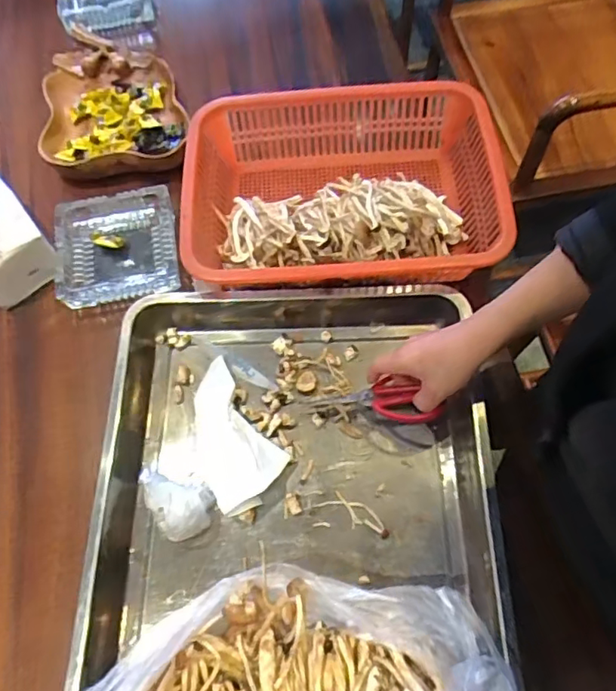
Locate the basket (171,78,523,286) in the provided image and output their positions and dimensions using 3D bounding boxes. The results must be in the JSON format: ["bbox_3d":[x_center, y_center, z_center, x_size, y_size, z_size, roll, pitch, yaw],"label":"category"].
[{"bbox_3d":[0.039,-0.185,0.714,0.372,0.104,0.281,-4,64,1],"label":"basket"}]

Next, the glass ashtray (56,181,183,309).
[{"bbox_3d":[-0.248,-0.127,0.738,0.152,0.042,0.149,-12,64,-3],"label":"glass ashtray"}]

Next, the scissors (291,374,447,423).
[{"bbox_3d":[0.069,0.056,0.616,0.161,0.024,0.059,-1,62,29],"label":"scissors"}]

